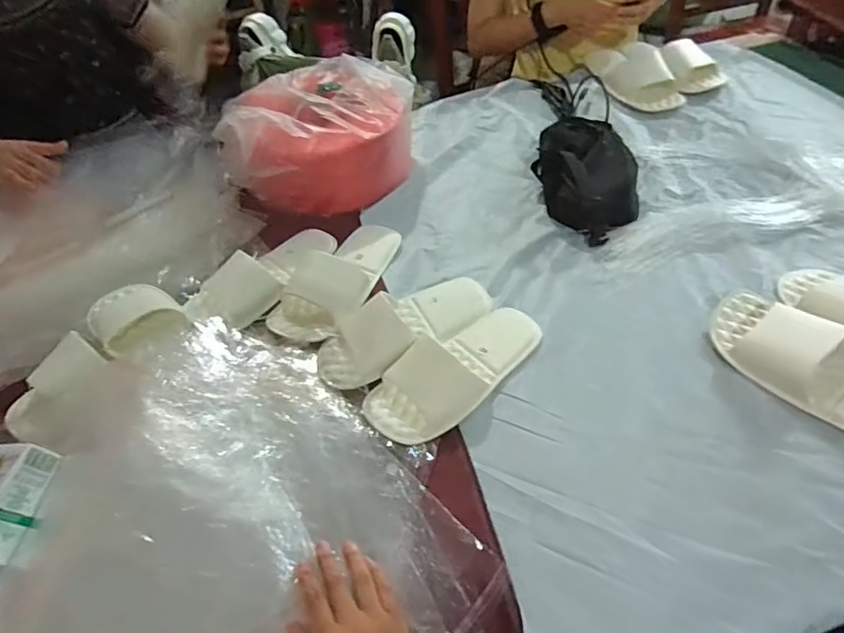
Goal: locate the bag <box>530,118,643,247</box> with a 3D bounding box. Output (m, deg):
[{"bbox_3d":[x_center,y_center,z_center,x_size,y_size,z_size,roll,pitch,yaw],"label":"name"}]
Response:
[{"bbox_3d":[0.245,-0.218,0.778,0.135,0.054,0.251,-3,48,4],"label":"bag"}]

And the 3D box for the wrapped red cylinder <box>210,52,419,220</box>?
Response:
[{"bbox_3d":[-0.172,-0.310,0.885,0.301,0.147,0.257,-3,48,4],"label":"wrapped red cylinder"}]

